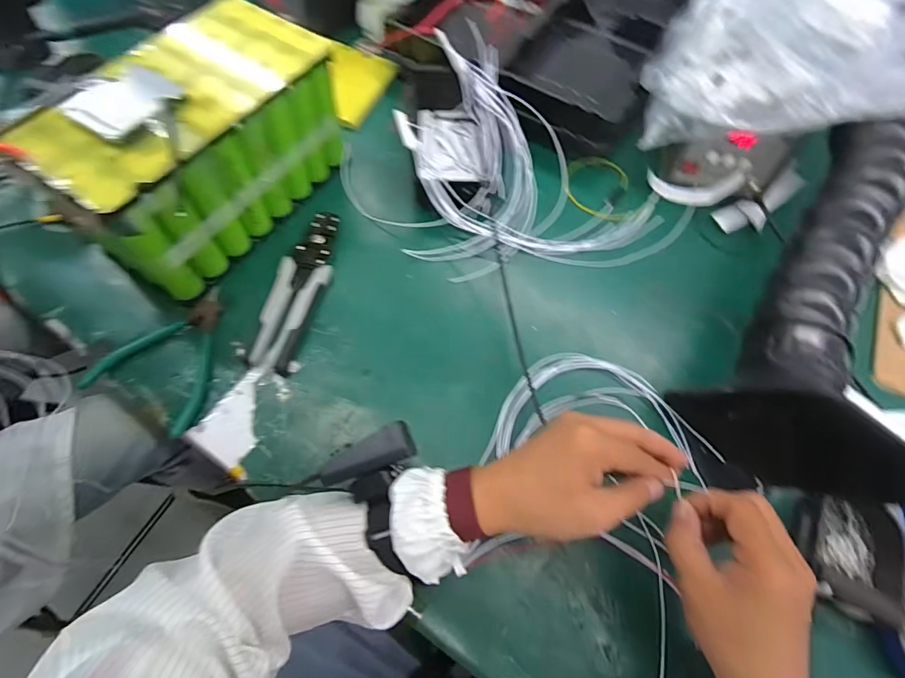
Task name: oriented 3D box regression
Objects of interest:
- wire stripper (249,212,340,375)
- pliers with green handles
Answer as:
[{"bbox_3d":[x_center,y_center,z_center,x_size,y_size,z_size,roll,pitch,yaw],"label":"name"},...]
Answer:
[{"bbox_3d":[-0.163,-0.059,0.470,0.052,0.013,0.197,14,65,3],"label":"wire stripper"},{"bbox_3d":[-0.266,0.010,0.429,0.102,0.019,0.135,24,66,7],"label":"pliers with green handles"}]

